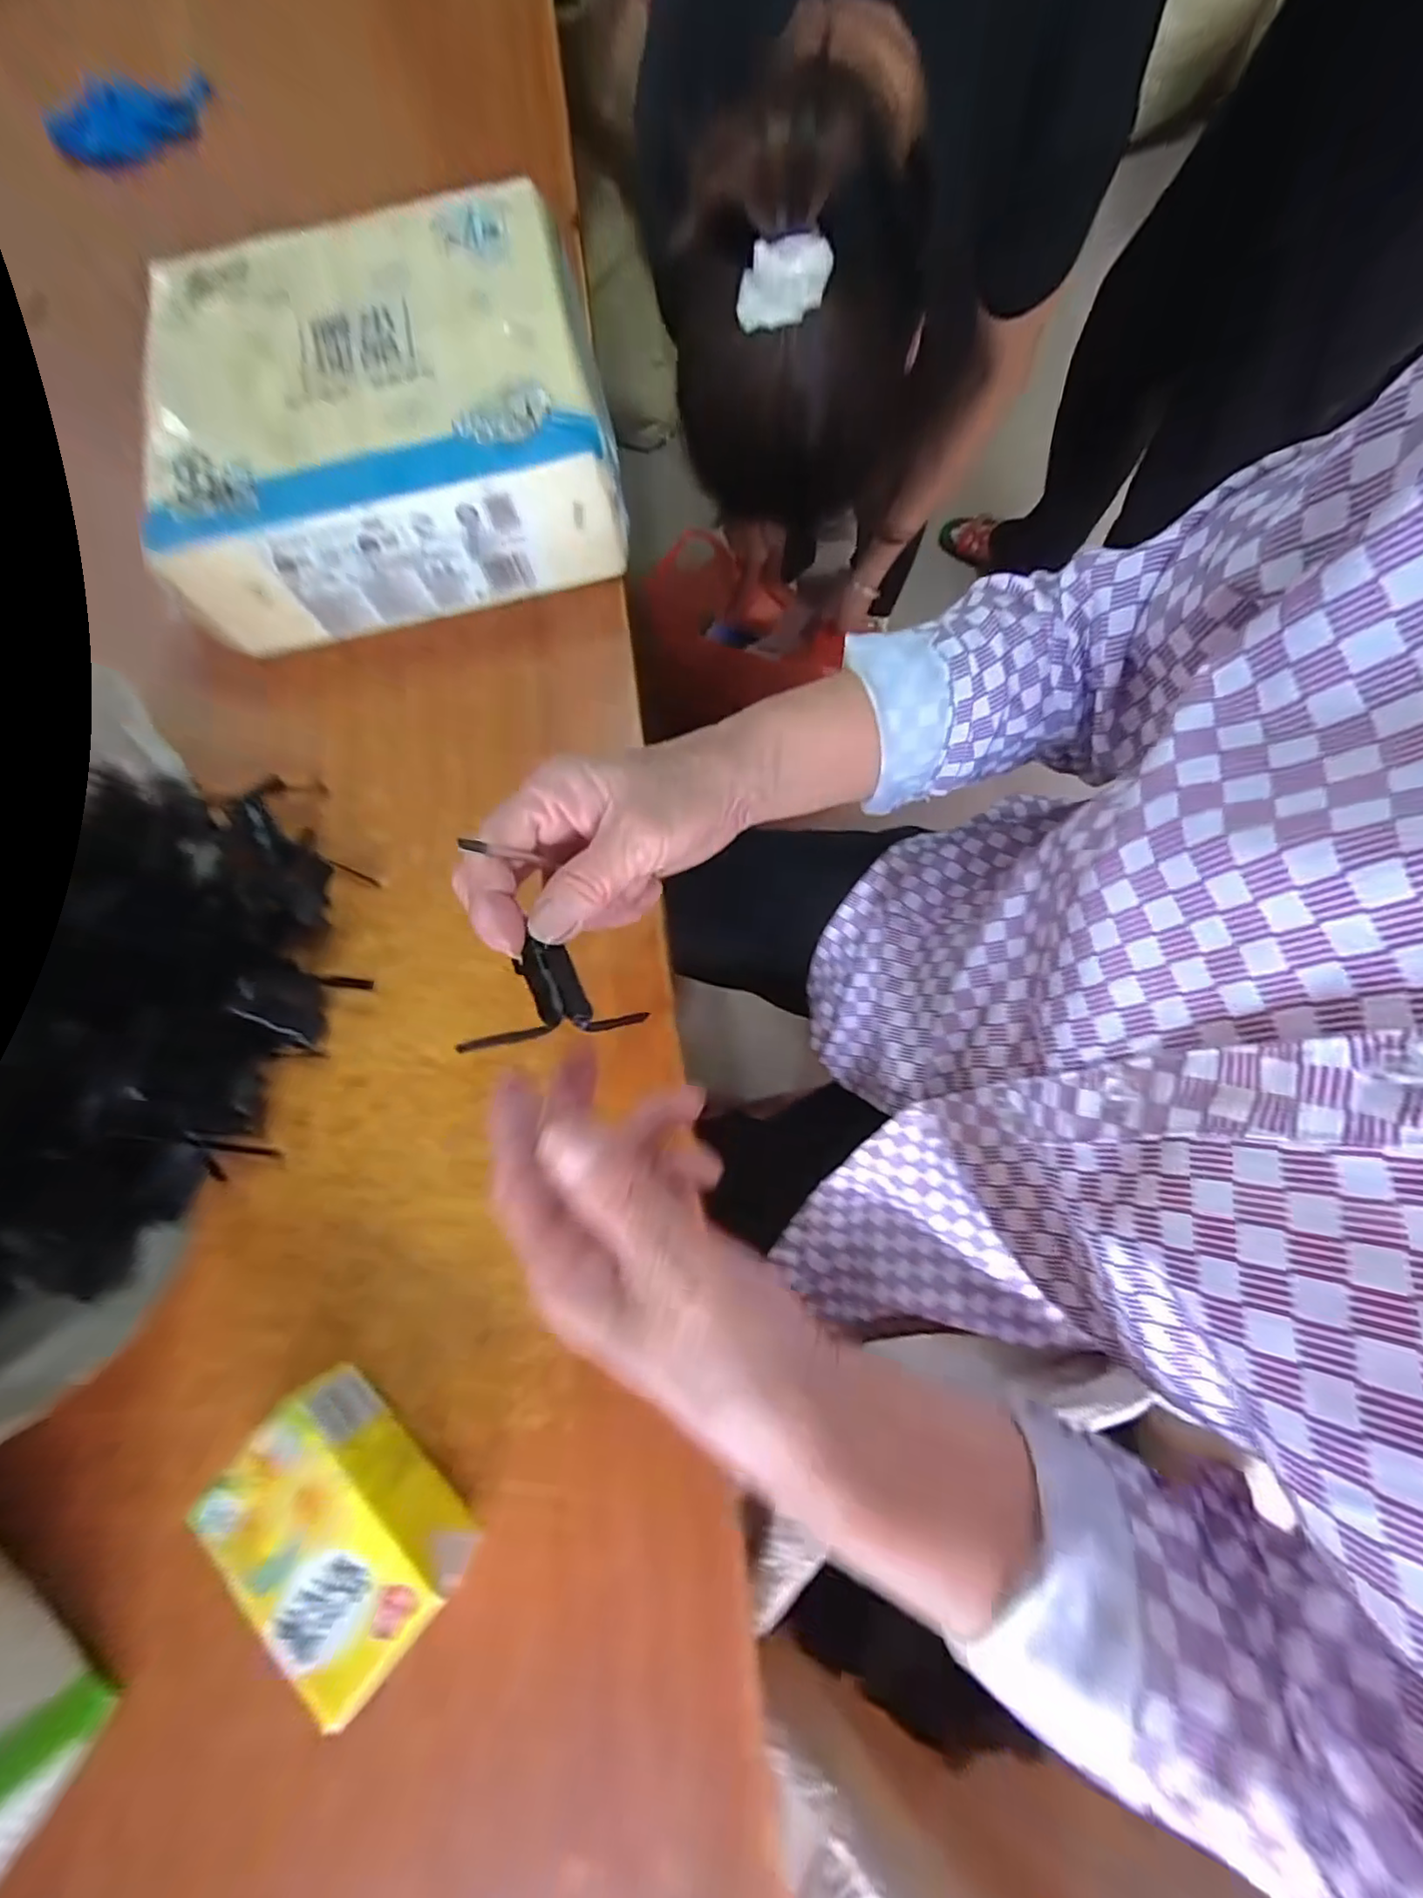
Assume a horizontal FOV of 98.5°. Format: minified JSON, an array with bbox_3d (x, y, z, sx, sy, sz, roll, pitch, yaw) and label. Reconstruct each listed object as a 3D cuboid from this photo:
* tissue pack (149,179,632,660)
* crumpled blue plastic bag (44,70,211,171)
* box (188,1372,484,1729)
[{"bbox_3d":[-0.225,-0.370,0.435,0.289,0.094,0.260,-15,74,-1],"label":"tissue pack"},{"bbox_3d":[-0.579,-0.832,0.613,0.156,0.053,0.015,-35,33,-4],"label":"crumpled blue plastic bag"},{"bbox_3d":[-0.171,0.265,0.285,0.072,0.048,0.110,-42,78,-9],"label":"box"}]

